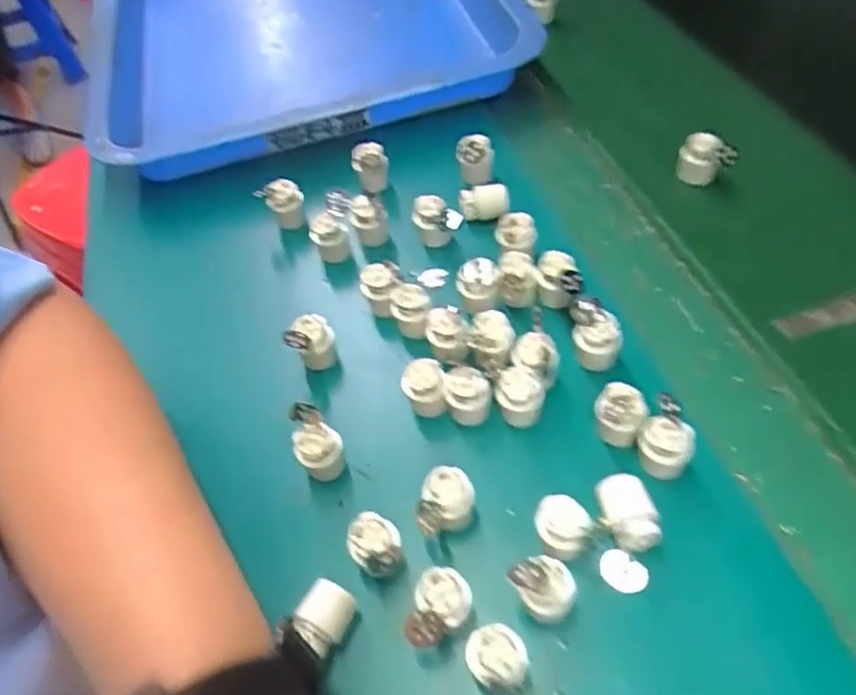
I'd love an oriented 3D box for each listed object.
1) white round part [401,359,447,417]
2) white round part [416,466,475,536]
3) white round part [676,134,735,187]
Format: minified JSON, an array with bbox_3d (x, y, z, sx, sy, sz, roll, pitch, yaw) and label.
[{"bbox_3d":[-0.003,0.020,0.332,0.021,0.022,0.020,-5,50,4],"label":"white round part"},{"bbox_3d":[0.008,0.069,0.290,0.023,0.019,0.025,3,51,10],"label":"white round part"},{"bbox_3d":[0.181,-0.123,0.431,0.032,0.034,0.022,16,54,19],"label":"white round part"}]

